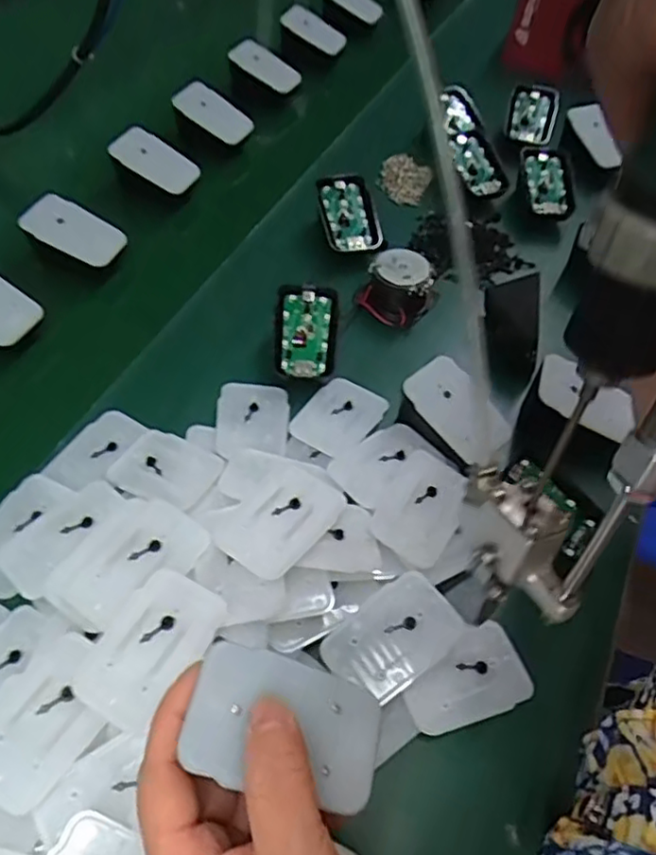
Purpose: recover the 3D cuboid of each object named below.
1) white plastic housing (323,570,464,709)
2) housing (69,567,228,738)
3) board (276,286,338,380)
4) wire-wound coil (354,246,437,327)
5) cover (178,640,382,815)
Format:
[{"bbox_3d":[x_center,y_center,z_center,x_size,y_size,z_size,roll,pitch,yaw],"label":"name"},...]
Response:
[{"bbox_3d":[0.034,0.109,0.343,0.067,0.011,0.048,-35,64,-26],"label":"white plastic housing"},{"bbox_3d":[-0.084,0.103,0.307,0.045,0.006,0.070,26,56,13],"label":"housing"},{"bbox_3d":[-0.014,-0.068,0.458,0.043,0.010,0.069,5,73,-7],"label":"board"},{"bbox_3d":[0.051,-0.109,0.504,0.050,0.038,0.047,2,54,-3],"label":"wire-wound coil"},{"bbox_3d":[-0.014,0.106,0.231,0.068,0.004,0.044,20,56,-11],"label":"cover"}]

